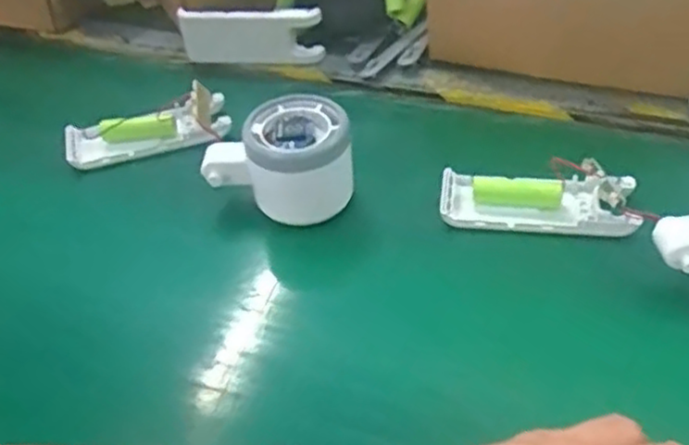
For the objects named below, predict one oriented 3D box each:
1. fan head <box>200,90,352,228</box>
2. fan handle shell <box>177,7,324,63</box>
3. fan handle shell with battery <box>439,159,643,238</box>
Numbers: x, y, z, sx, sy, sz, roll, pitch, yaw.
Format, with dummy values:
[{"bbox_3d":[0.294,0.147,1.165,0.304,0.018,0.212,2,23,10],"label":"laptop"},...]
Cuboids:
[{"bbox_3d":[-0.036,-0.031,0.407,0.076,0.055,0.057,-18,44,-14],"label":"fan head"},{"bbox_3d":[-0.067,-0.133,0.518,0.101,0.036,0.016,4,43,10],"label":"fan handle shell"},{"bbox_3d":[0.105,-0.017,0.394,0.101,0.022,0.037,4,43,10],"label":"fan handle shell with battery"}]

